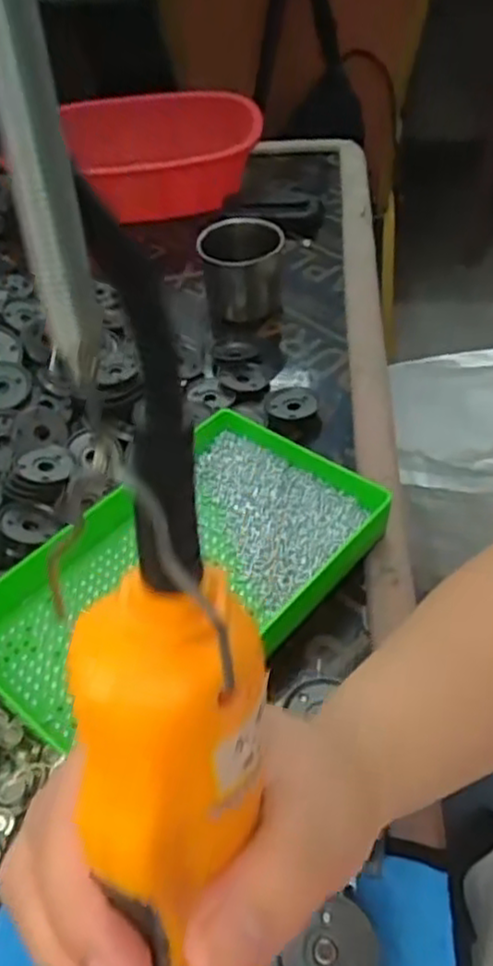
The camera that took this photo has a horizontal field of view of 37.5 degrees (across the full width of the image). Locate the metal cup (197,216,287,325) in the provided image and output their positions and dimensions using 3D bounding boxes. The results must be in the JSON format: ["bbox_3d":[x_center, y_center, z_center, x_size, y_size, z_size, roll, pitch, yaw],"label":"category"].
[{"bbox_3d":[-0.003,-0.192,0.648,0.070,0.068,0.075,-1,47,1],"label":"metal cup"}]

